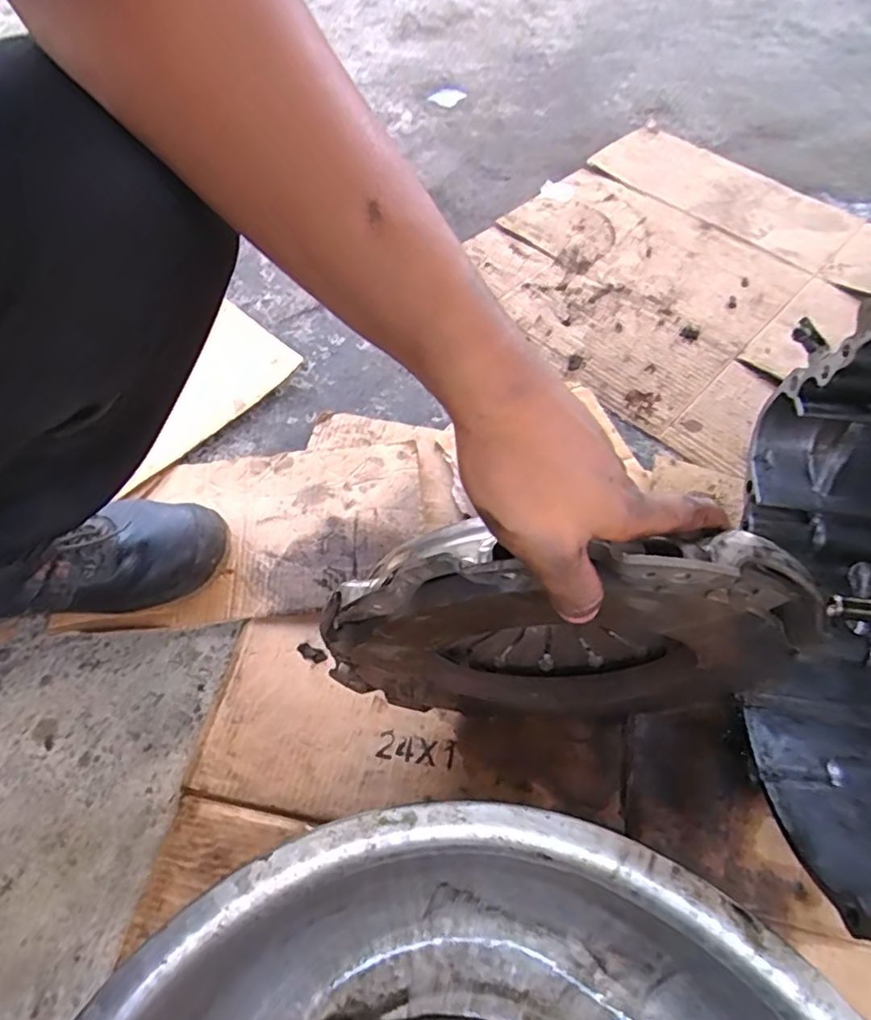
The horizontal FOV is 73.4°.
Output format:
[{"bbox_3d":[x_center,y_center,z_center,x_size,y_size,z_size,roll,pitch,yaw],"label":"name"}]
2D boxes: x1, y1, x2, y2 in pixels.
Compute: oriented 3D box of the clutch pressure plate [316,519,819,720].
[{"bbox_3d":[0.076,0.075,0.379,0.280,0.258,0.050,0,59,0],"label":"clutch pressure plate"}]

